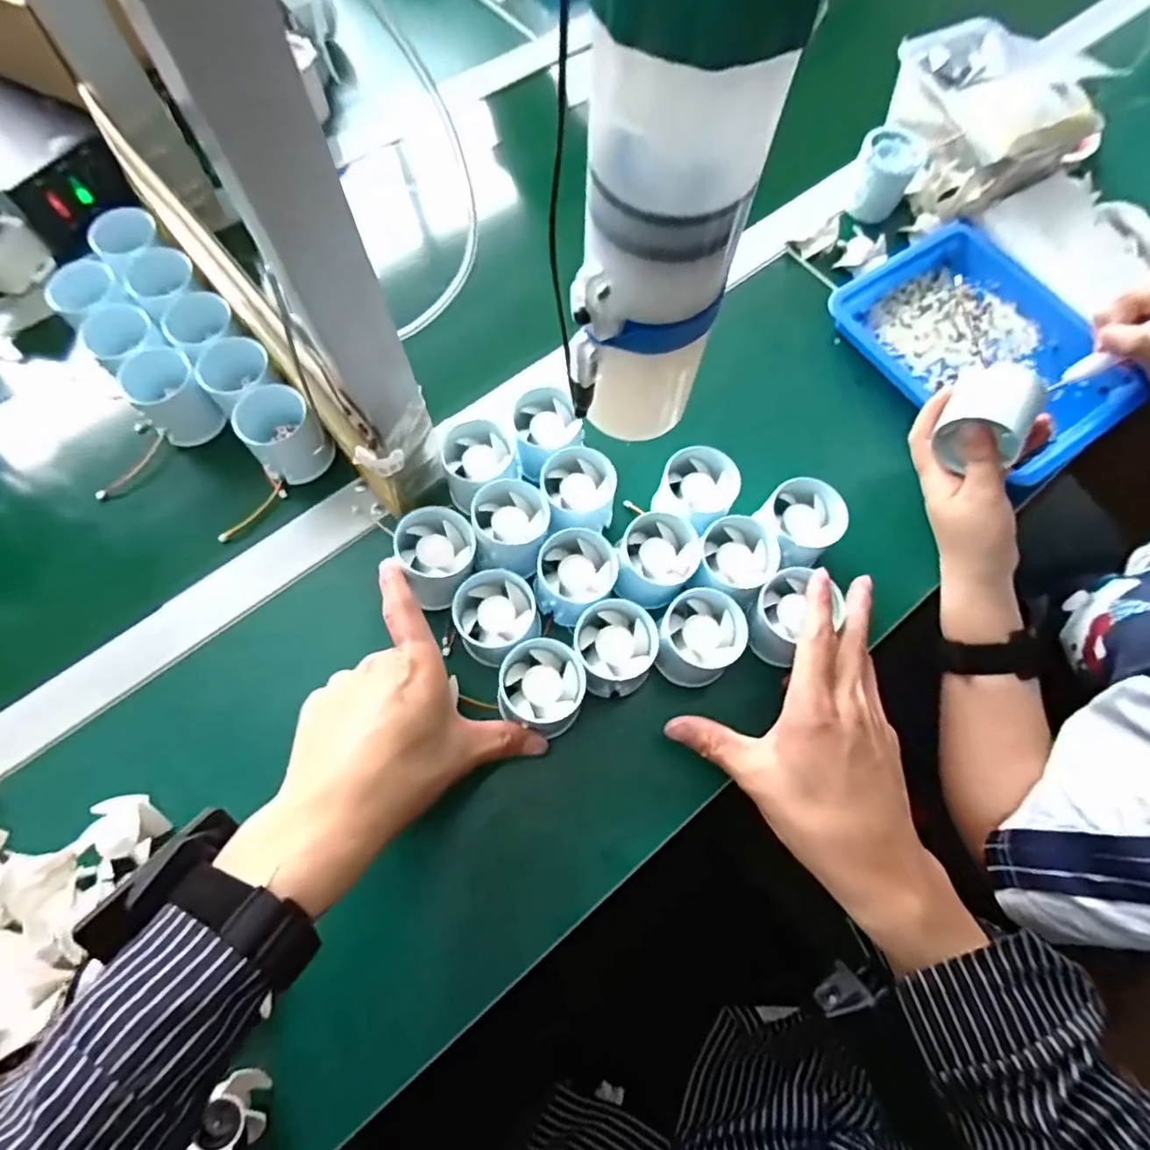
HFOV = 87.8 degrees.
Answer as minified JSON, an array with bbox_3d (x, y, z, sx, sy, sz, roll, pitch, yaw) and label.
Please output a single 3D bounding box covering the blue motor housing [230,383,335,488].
[{"bbox_3d":[-0.214,-0.103,0.441,0.050,0.052,0.054,0,69,-1],"label":"blue motor housing"}]

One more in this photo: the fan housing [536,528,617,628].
[{"bbox_3d":[0.000,0.002,0.401,0.053,0.041,0.052,0,69,-1],"label":"fan housing"}]

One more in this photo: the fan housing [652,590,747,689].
[{"bbox_3d":[0.081,0.042,0.392,0.053,0.052,0.052,0,69,-1],"label":"fan housing"}]

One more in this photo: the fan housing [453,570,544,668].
[{"bbox_3d":[-0.050,0.029,0.392,0.051,0.048,0.050,0,69,-1],"label":"fan housing"}]

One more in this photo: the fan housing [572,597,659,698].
[{"bbox_3d":[0.026,0.050,0.392,0.051,0.046,0.053,0,69,-1],"label":"fan housing"}]

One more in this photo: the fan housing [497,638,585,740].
[{"bbox_3d":[-0.020,0.072,0.382,0.050,0.049,0.051,0,69,-1],"label":"fan housing"}]

